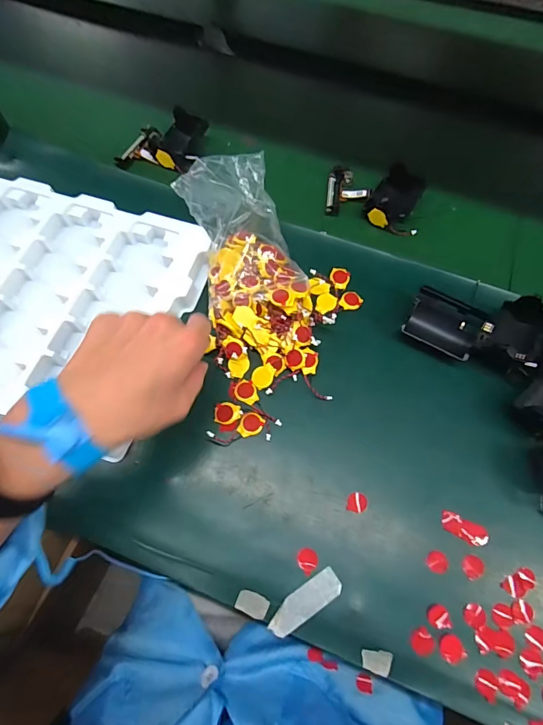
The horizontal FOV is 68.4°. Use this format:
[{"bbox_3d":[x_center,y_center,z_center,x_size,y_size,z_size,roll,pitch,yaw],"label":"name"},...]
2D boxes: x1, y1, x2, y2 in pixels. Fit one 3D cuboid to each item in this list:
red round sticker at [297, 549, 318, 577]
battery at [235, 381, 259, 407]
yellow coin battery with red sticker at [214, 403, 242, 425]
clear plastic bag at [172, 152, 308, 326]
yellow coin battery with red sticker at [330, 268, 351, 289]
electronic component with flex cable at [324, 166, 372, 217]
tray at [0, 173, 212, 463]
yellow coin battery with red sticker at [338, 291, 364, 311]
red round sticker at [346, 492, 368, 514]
[{"bbox_3d":[0.029,0.155,0.314,0.016,0.004,0.016,0,65,-1],"label":"red round sticker"},{"bbox_3d":[-0.023,0.028,0.366,0.018,0.004,0.025,-30,69,-14],"label":"battery"},{"bbox_3d":[-0.039,0.045,0.357,0.023,0.004,0.020,3,65,0],"label":"yellow coin battery with red sticker"},{"bbox_3d":[-0.027,-0.118,0.394,0.097,0.069,0.165,-14,67,-6],"label":"clear plastic bag"},{"bbox_3d":[0.072,-0.089,0.420,0.020,0.005,0.023,20,66,8],"label":"yellow coin battery with red sticker"},{"bbox_3d":[0.092,-0.205,0.478,0.050,0.009,0.074,8,65,2],"label":"electronic component with flex cable"},{"bbox_3d":[-0.291,-0.088,0.403,0.417,0.031,0.243,18,66,7],"label":"tray"},{"bbox_3d":[0.082,-0.063,0.409,0.020,0.004,0.024,32,68,13],"label":"yellow coin battery with red sticker"},{"bbox_3d":[0.072,0.117,0.333,0.017,0.004,0.016,0,65,-1],"label":"red round sticker"}]

